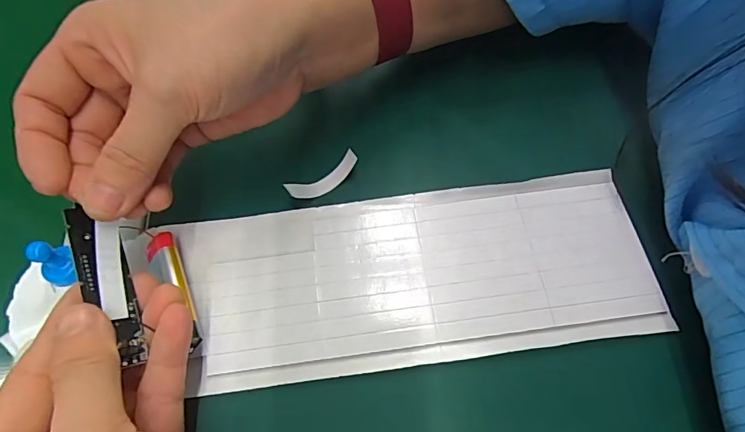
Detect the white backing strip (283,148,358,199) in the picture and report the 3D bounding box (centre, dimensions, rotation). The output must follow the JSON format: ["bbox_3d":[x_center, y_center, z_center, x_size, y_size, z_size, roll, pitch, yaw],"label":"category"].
[{"bbox_3d":[-0.025,-0.019,0.231,0.037,0.013,0.009,-27,63,-10],"label":"white backing strip"}]

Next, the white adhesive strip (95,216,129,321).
[{"bbox_3d":[-0.099,0.020,0.173,0.009,0.004,0.037,-1,72,-43],"label":"white adhesive strip"}]

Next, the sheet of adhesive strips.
[{"bbox_3d":[0.010,0.026,0.206,0.221,0.007,0.078,-8,61,0],"label":"sheet of adhesive strips"}]

